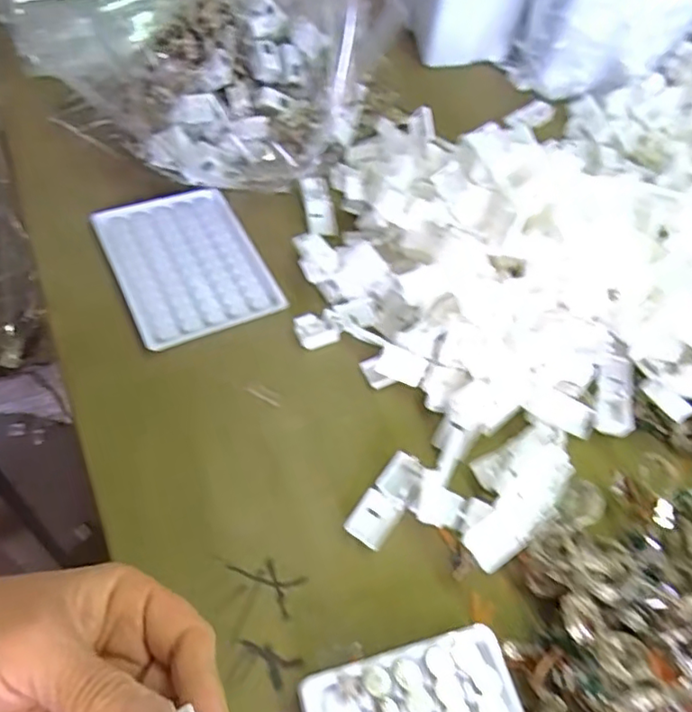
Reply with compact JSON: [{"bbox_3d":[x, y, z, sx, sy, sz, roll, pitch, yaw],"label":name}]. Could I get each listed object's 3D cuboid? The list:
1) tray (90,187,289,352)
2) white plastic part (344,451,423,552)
[{"bbox_3d":[-0.109,-0.064,0.409,0.093,0.014,0.121,-23,60,-18],"label":"tray"},{"bbox_3d":[0.023,0.079,0.328,0.022,0.009,0.054,33,60,18],"label":"white plastic part"}]

